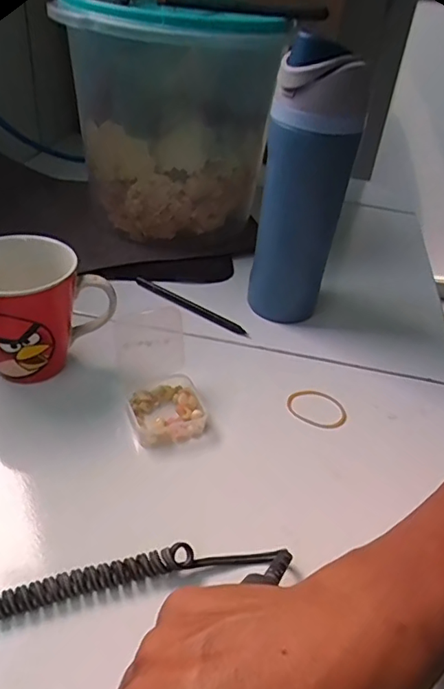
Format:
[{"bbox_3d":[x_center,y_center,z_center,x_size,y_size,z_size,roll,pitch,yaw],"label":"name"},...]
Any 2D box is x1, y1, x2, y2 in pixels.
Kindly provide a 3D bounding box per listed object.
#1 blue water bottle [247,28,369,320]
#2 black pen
[{"bbox_3d":[0.074,-0.130,0.476,0.063,0.239,0.059,-17,44,-27],"label":"blue water bottle"},{"bbox_3d":[-0.034,-0.038,0.534,0.135,0.013,0.011,26,42,23],"label":"black pen"}]

